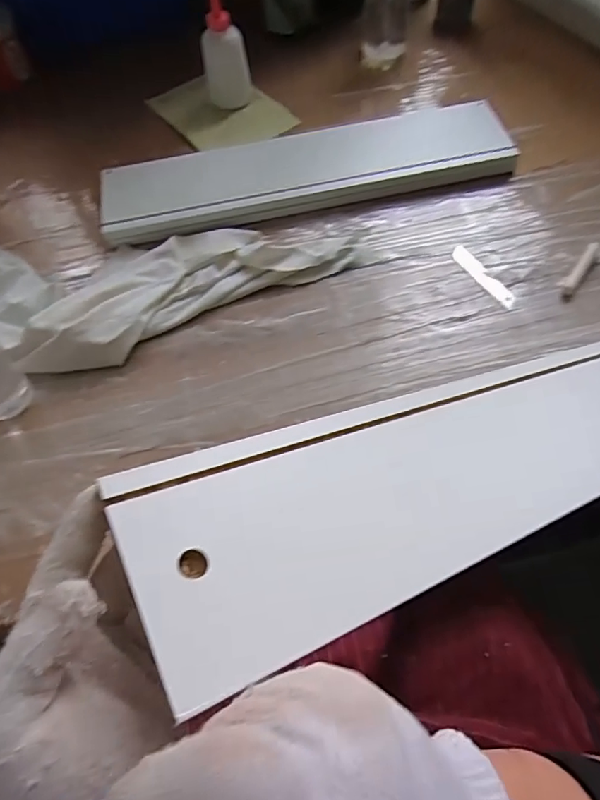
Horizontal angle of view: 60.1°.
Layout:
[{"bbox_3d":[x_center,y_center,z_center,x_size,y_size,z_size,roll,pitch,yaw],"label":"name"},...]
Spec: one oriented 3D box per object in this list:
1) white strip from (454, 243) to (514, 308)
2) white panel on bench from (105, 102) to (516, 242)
[{"bbox_3d":[0.207,-0.142,0.587,0.023,0.004,0.100,-28,63,-12],"label":"white strip"},{"bbox_3d":[0.008,-0.293,0.664,0.513,0.023,0.127,-13,61,-4],"label":"white panel on bench"}]

